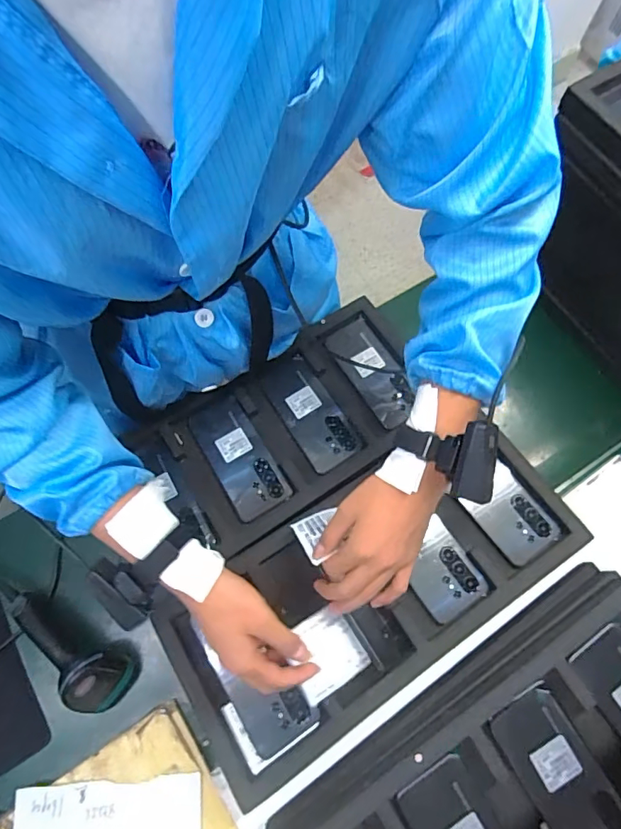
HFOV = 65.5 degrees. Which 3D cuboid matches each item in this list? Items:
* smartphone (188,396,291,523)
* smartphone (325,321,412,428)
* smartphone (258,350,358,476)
[{"bbox_3d":[-0.099,0.058,0.659,0.072,0.004,0.171,-30,73,-10],"label":"smartphone"},{"bbox_3d":[0.094,-0.062,0.709,0.073,0.012,0.161,-31,75,-12],"label":"smartphone"},{"bbox_3d":[-0.003,-0.008,0.680,0.071,0.005,0.176,-29,73,-10],"label":"smartphone"}]

